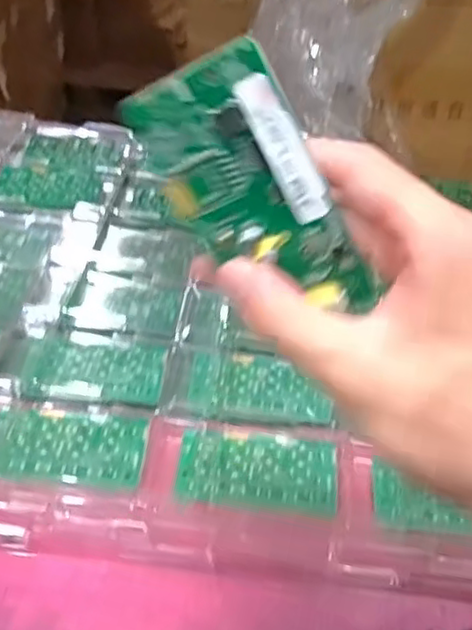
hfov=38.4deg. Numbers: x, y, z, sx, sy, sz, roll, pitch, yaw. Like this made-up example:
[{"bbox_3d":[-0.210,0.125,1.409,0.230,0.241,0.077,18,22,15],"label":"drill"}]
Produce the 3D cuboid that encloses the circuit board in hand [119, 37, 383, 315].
[{"bbox_3d":[0.008,-0.035,0.223,0.045,0.098,0.011,-27,24,10],"label":"circuit board in hand"}]

